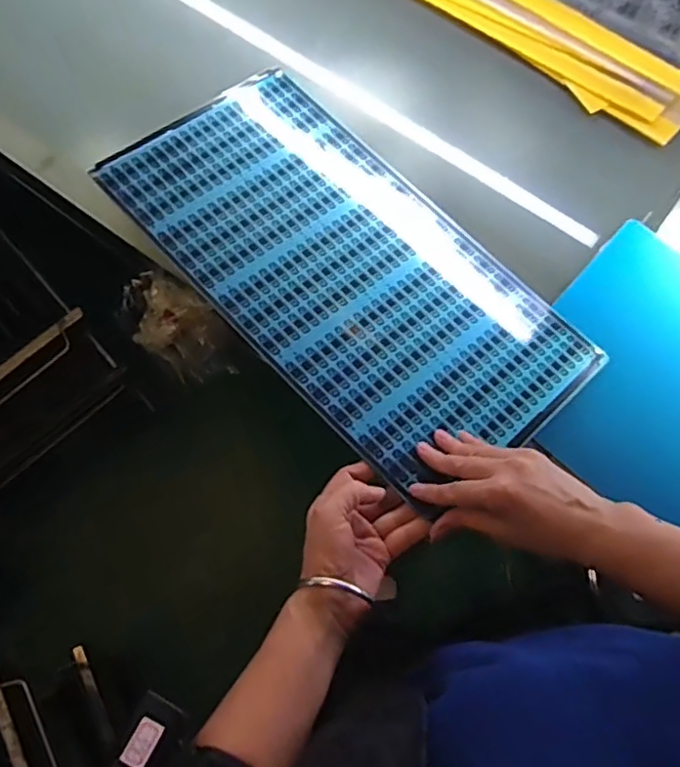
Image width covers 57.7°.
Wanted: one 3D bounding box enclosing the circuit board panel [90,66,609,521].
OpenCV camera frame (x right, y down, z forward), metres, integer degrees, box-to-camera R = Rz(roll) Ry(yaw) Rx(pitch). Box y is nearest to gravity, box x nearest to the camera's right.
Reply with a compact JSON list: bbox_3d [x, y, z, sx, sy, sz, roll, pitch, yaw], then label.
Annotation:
[{"bbox_3d":[0.002,-0.124,0.613,0.257,0.012,0.485,-37,73,-22],"label":"circuit board panel"}]

